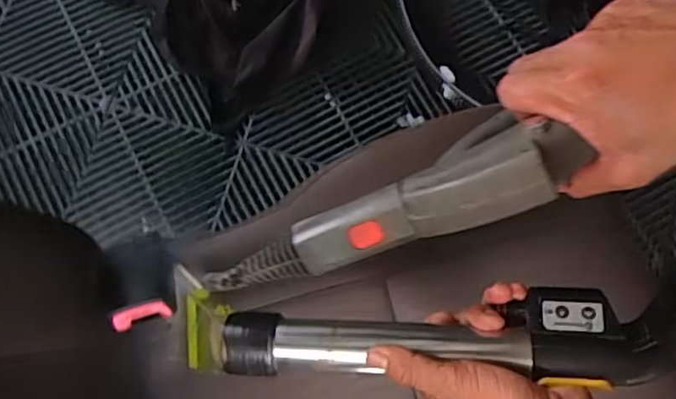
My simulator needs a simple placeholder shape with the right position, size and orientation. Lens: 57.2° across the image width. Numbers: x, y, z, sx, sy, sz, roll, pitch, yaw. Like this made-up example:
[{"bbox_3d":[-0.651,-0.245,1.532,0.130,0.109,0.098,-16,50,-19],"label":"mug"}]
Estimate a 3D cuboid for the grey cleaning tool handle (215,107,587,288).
[{"bbox_3d":[0.021,0.009,0.374,0.240,0.033,0.054,-22,75,24],"label":"grey cleaning tool handle"}]

